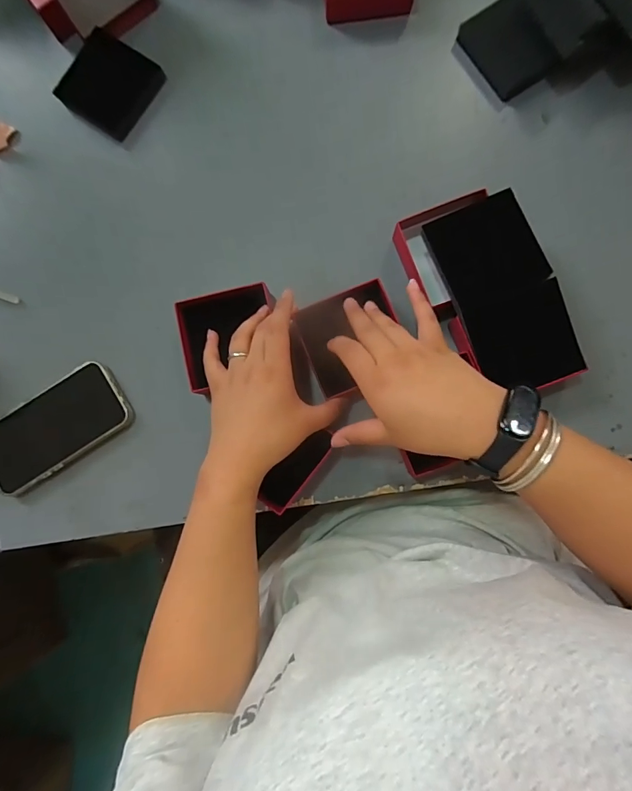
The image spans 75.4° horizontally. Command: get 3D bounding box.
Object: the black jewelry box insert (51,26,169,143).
[{"bbox_3d":[-0.218,-0.324,0.424,0.091,0.011,0.084,33,88,5],"label":"black jewelry box insert"}]

